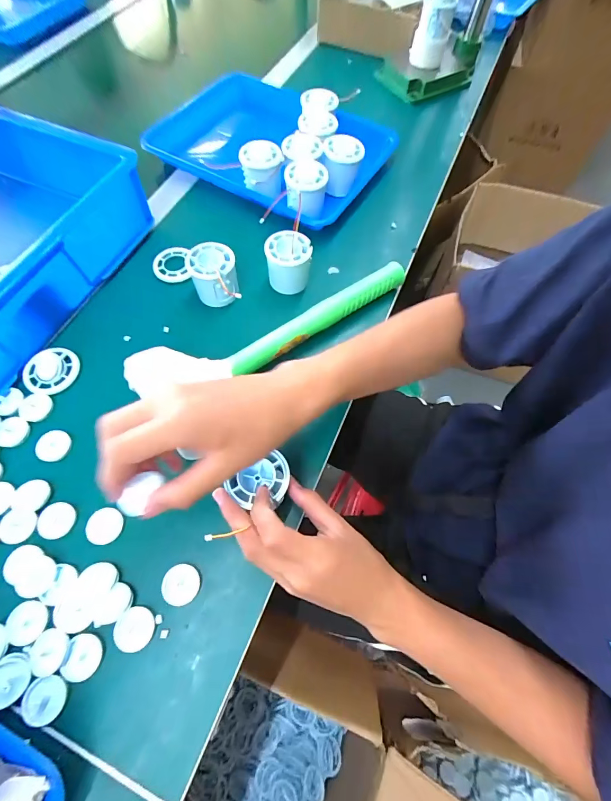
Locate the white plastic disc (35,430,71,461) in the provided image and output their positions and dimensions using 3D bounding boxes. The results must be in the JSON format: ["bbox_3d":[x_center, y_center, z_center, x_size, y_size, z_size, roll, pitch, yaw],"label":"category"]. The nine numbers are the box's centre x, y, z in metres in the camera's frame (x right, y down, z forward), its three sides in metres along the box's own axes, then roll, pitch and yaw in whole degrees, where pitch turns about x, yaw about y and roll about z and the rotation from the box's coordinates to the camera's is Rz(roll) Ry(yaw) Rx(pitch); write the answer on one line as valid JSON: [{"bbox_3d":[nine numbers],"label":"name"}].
[{"bbox_3d":[-0.254,0.045,0.349,0.028,0.007,0.031,23,68,9],"label":"white plastic disc"}]

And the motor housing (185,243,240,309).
[{"bbox_3d":[-0.110,-0.147,0.418,0.055,0.055,0.062,-11,67,-6],"label":"motor housing"}]

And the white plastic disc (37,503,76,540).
[{"bbox_3d":[-0.230,0.111,0.320,0.031,0.004,0.031,0,66,-1],"label":"white plastic disc"}]

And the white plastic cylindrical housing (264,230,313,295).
[{"bbox_3d":[-0.021,-0.170,0.430,0.054,0.056,0.045,0,66,-1],"label":"white plastic cylindrical housing"}]

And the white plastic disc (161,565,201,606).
[{"bbox_3d":[-0.109,0.161,0.302,0.030,0.010,0.031,0,66,-1],"label":"white plastic disc"}]

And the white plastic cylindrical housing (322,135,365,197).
[{"bbox_3d":[0.052,-0.339,0.501,0.056,0.056,0.053,0,66,-1],"label":"white plastic cylindrical housing"}]

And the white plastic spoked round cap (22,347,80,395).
[{"bbox_3d":[-0.284,-0.034,0.382,0.052,0.013,0.055,0,66,-1],"label":"white plastic spoked round cap"}]

